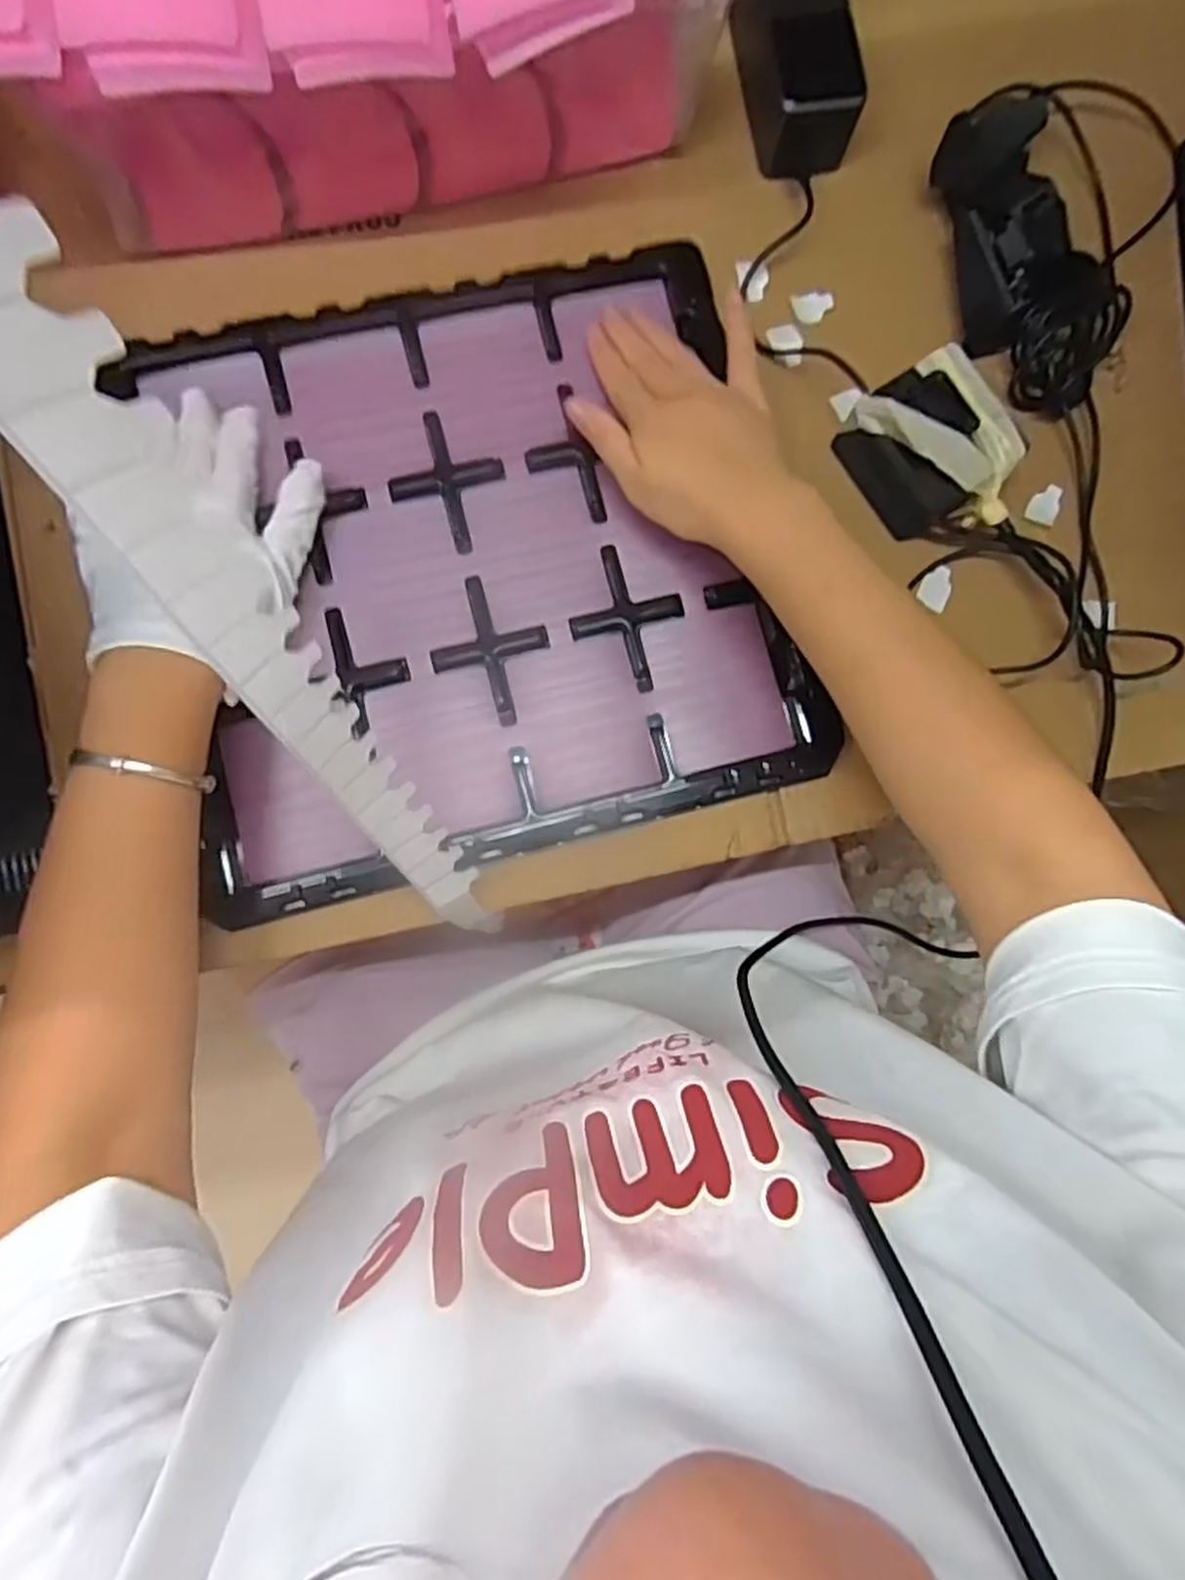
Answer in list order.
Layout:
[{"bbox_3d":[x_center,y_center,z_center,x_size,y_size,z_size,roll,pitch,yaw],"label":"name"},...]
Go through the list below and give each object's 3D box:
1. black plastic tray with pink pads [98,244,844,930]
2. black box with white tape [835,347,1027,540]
[{"bbox_3d":[-0.064,-0.130,0.444,0.338,0.020,0.331,-13,88,-5],"label":"black plastic tray with pink pads"},{"bbox_3d":[0.201,-0.195,0.445,0.071,0.053,0.094,-34,88,-6],"label":"black box with white tape"}]

